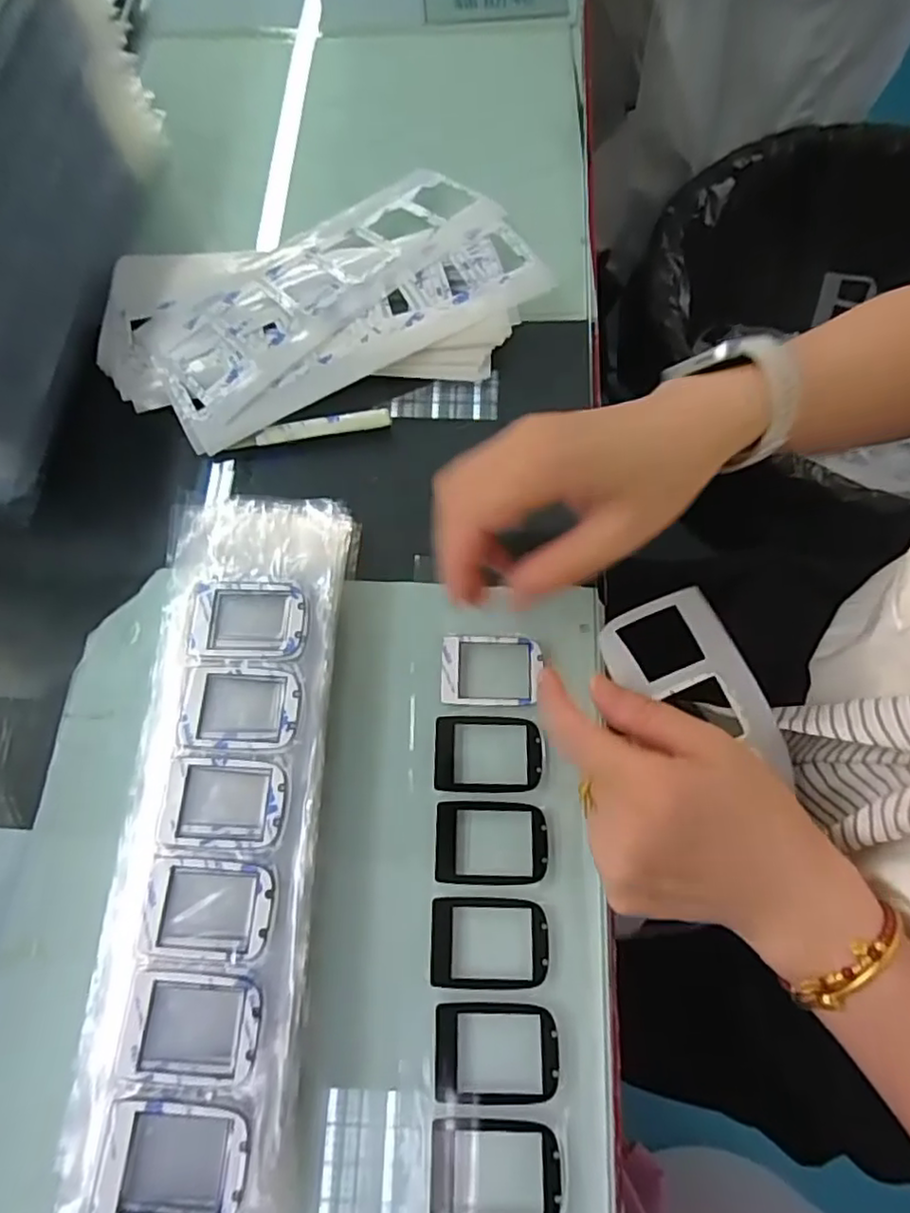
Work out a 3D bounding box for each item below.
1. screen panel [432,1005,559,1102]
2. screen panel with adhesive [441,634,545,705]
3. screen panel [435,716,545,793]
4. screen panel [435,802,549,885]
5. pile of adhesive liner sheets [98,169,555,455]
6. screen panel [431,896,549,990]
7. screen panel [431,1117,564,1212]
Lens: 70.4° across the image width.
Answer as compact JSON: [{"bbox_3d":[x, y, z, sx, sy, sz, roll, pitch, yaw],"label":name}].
[{"bbox_3d":[0.017,0.186,0.270,0.050,0.004,0.035,1,70,1],"label":"screen panel"},{"bbox_3d":[0.018,0.031,0.325,0.048,0.004,0.036,1,70,1],"label":"screen panel with adhesive"},{"bbox_3d":[0.016,0.070,0.310,0.051,0.004,0.036,1,70,1],"label":"screen panel"},{"bbox_3d":[0.017,0.109,0.297,0.051,0.004,0.036,1,70,1],"label":"screen panel"},{"bbox_3d":[-0.082,-0.190,0.397,0.256,0.019,0.153,-22,72,-6],"label":"pile of adhesive liner sheets"},{"bbox_3d":[0.015,0.147,0.282,0.051,0.004,0.035,1,70,1],"label":"screen panel"},{"bbox_3d":[0.016,0.223,0.253,0.050,0.004,0.036,-1,70,0],"label":"screen panel"}]

